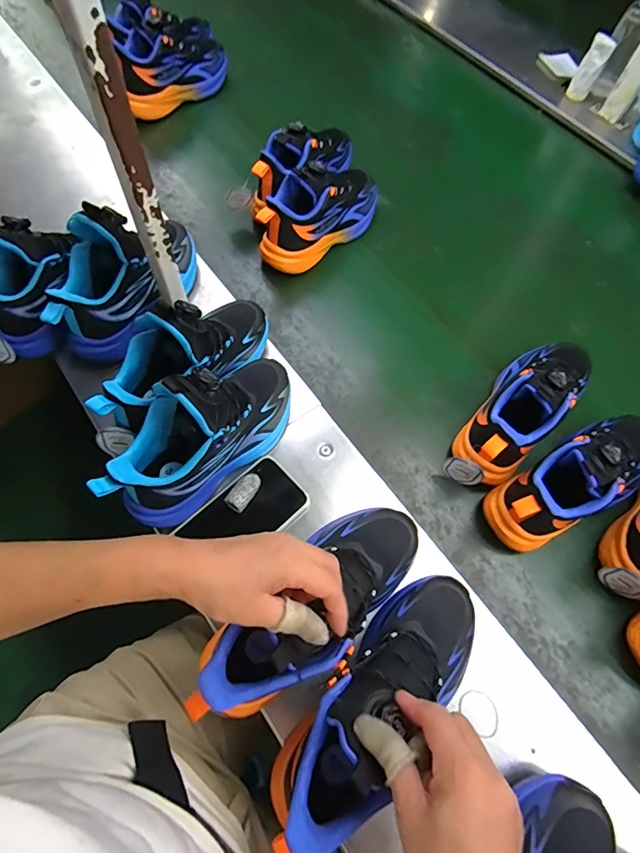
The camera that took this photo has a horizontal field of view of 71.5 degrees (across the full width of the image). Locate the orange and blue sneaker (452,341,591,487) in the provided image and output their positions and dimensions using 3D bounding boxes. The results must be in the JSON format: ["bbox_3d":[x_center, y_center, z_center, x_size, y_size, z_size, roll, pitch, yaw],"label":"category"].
[{"bbox_3d":[0.251,-0.034,0.536,0.080,0.120,0.226,41,65,13],"label":"orange and blue sneaker"}]

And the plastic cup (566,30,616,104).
[{"bbox_3d":[0.522,-0.690,0.863,0.042,0.106,0.035,28,63,6],"label":"plastic cup"}]

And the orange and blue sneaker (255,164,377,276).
[{"bbox_3d":[0.005,-0.323,0.659,0.075,0.126,0.227,42,65,13],"label":"orange and blue sneaker"}]

